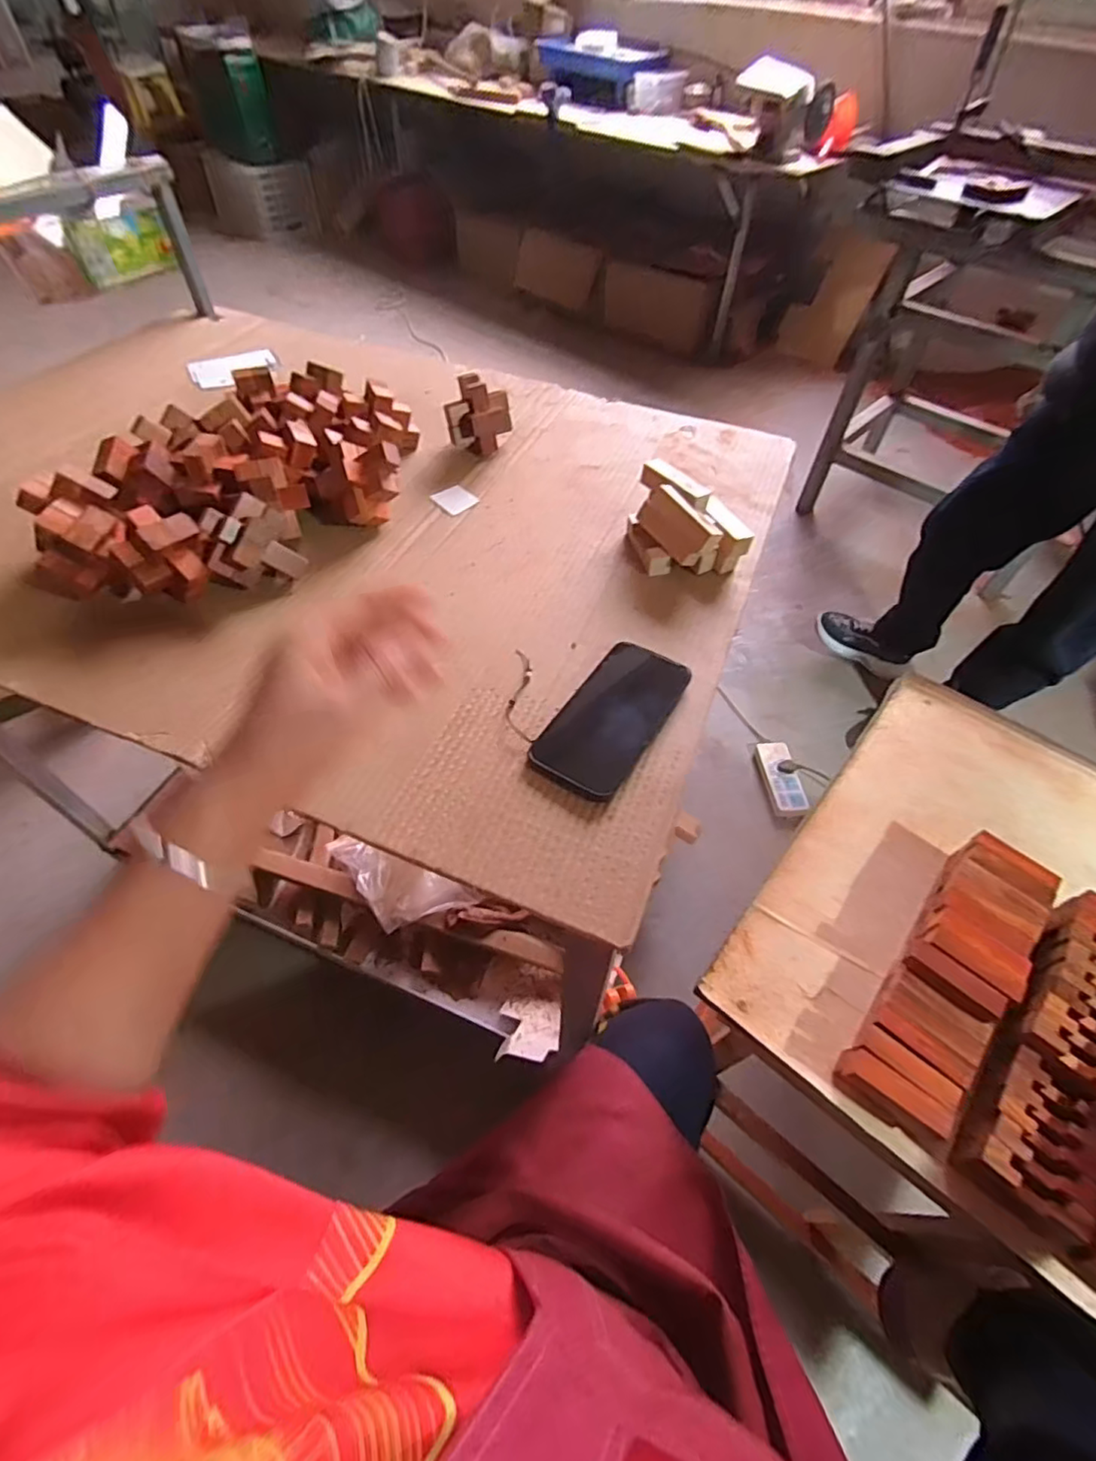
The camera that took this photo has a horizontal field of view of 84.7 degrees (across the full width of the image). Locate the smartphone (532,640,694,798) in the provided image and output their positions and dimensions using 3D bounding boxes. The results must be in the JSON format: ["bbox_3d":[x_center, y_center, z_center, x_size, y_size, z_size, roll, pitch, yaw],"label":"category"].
[{"bbox_3d":[0.054,-0.014,0.511,0.079,0.017,0.159,29,57,18],"label":"smartphone"}]

